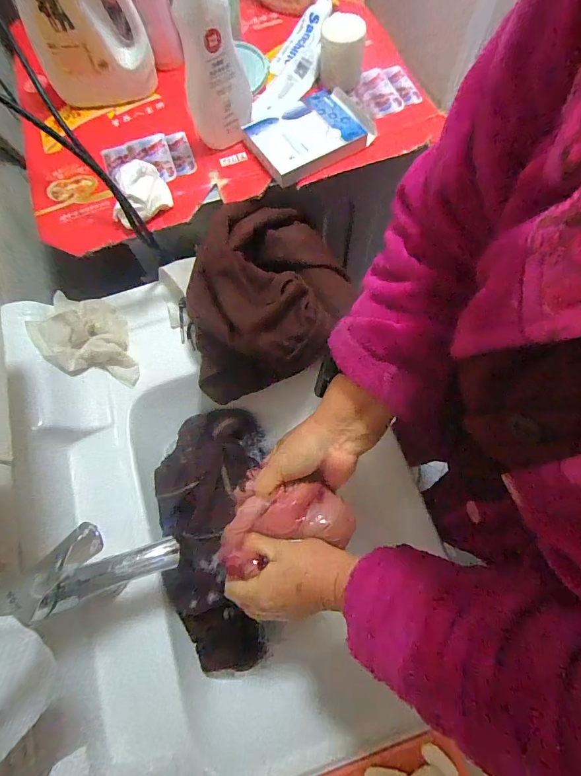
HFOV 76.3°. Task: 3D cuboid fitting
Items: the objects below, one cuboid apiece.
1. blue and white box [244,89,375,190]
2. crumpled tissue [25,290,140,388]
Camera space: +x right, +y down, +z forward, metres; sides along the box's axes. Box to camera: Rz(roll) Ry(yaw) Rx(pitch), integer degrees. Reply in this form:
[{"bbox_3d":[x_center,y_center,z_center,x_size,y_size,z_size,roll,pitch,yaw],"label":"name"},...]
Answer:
[{"bbox_3d":[0.032,-0.393,0.568,0.180,0.028,0.133,-29,72,-8],"label":"blue and white box"},{"bbox_3d":[-0.300,-0.080,0.555,0.131,0.074,0.128,1,71,2],"label":"crumpled tissue"}]

